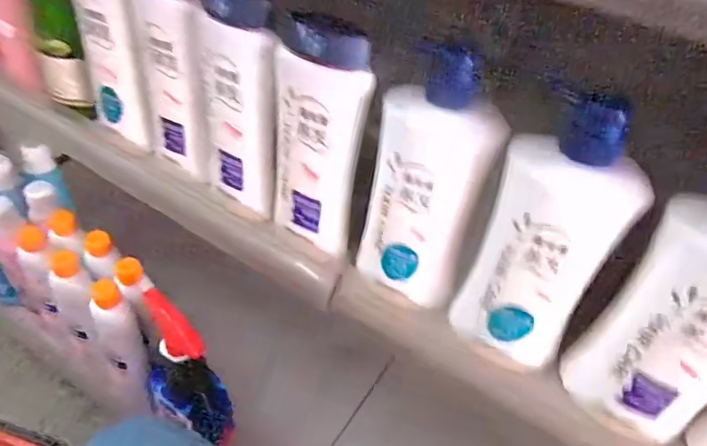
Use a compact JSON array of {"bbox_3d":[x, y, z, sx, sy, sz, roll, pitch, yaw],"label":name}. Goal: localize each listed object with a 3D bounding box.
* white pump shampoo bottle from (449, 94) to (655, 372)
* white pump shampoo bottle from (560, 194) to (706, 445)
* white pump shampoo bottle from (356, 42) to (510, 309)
[{"bbox_3d":[0.134,0.016,0.358,0.082,0.192,0.066,23,45,17],"label":"white pump shampoo bottle"},{"bbox_3d":[0.210,0.059,0.319,0.048,0.205,0.082,-24,51,-30],"label":"white pump shampoo bottle"},{"bbox_3d":[0.054,-0.027,0.381,0.081,0.194,0.046,27,46,20],"label":"white pump shampoo bottle"}]

